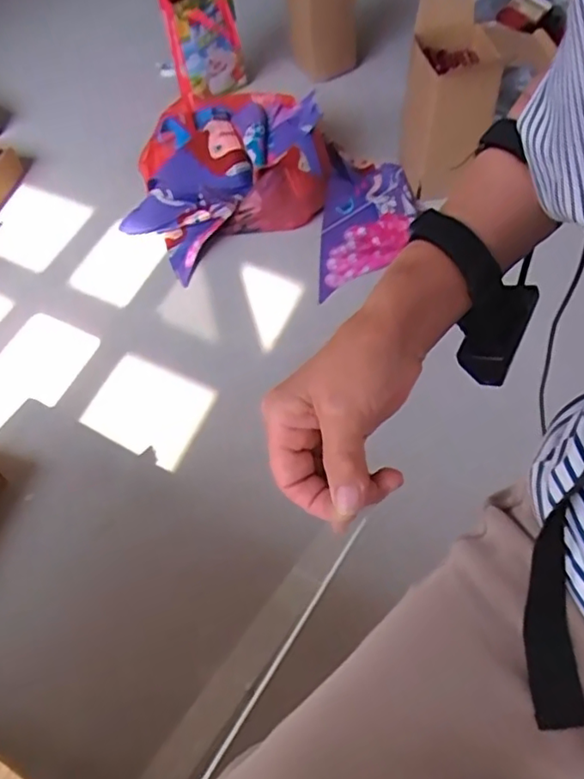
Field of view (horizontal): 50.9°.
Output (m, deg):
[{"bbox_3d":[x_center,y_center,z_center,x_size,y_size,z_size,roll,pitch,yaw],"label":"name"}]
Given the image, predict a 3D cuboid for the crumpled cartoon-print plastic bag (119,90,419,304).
[{"bbox_3d":[-0.050,-0.457,1.374,0.597,0.185,0.468,19,60,17],"label":"crumpled cartoon-print plastic bag"}]

